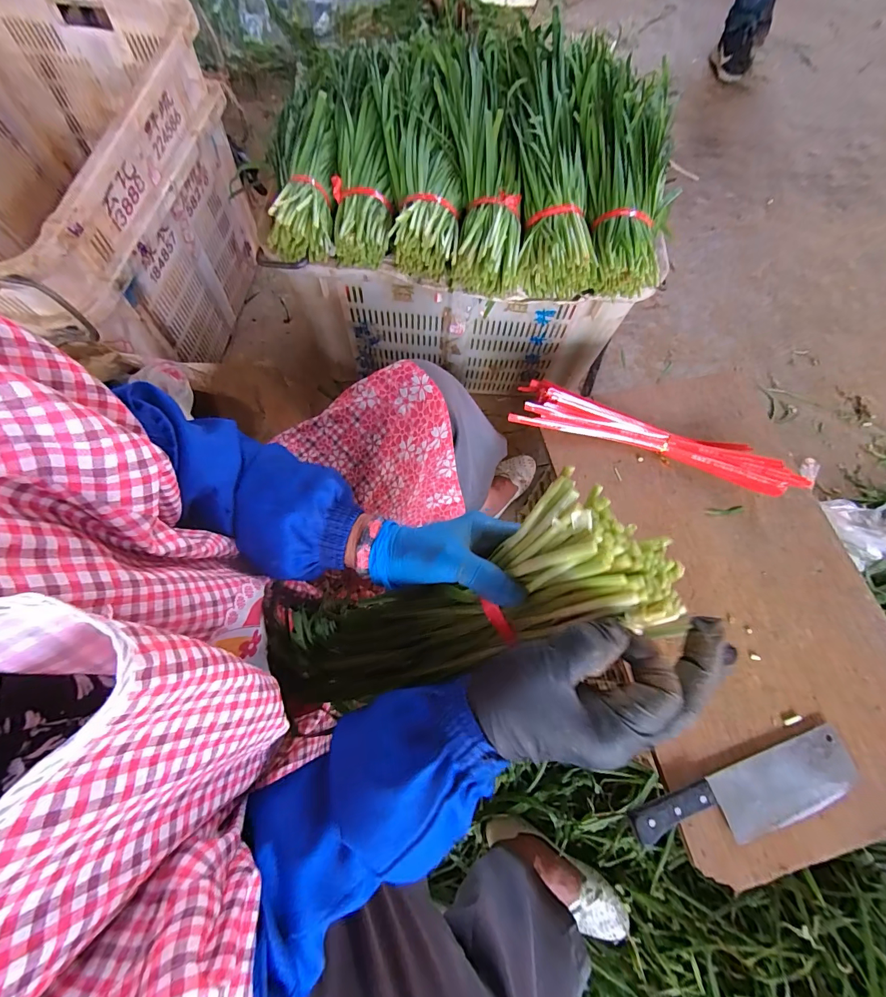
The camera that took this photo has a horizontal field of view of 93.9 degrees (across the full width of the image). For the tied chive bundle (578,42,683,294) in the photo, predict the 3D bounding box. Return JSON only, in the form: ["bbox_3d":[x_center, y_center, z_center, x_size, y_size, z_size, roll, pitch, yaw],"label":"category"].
[{"bbox_3d":[0.285,-0.490,0.628,0.172,0.096,0.365,1,87,-2],"label":"tied chive bundle"}]

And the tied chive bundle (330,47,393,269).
[{"bbox_3d":[-0.134,-0.552,0.646,0.097,0.054,0.379,-3,83,-4],"label":"tied chive bundle"}]

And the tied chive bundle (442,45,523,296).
[{"bbox_3d":[0.057,-0.514,0.625,0.113,0.069,0.403,-2,84,-3],"label":"tied chive bundle"}]

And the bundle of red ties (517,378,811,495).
[{"bbox_3d":[0.297,-0.093,0.597,0.381,0.048,0.067,18,69,5],"label":"bundle of red ties"}]

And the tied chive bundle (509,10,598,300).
[{"bbox_3d":[0.162,-0.516,0.618,0.120,0.080,0.405,-1,87,-3],"label":"tied chive bundle"}]

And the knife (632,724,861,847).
[{"bbox_3d":[0.338,0.330,0.451,0.269,0.015,0.069,-16,70,-8],"label":"knife"}]

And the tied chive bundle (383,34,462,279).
[{"bbox_3d":[-0.037,-0.531,0.624,0.122,0.063,0.387,-2,83,-3],"label":"tied chive bundle"}]

